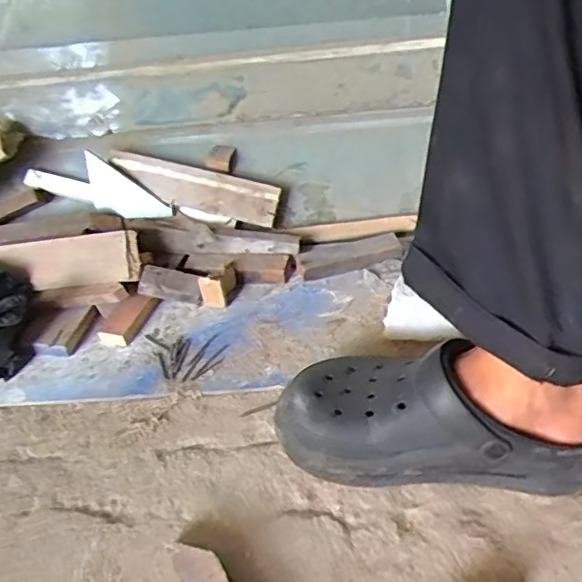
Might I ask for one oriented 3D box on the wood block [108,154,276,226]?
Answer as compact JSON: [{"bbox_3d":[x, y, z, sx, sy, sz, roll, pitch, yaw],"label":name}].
[{"bbox_3d":[-0.117,-0.129,0.757,0.206,0.053,0.020,15,3,-1],"label":"wood block"}]

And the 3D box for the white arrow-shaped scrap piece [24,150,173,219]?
[{"bbox_3d":[-0.236,-0.132,0.750,0.178,0.061,0.008,18,24,0],"label":"white arrow-shaped scrap piece"}]

